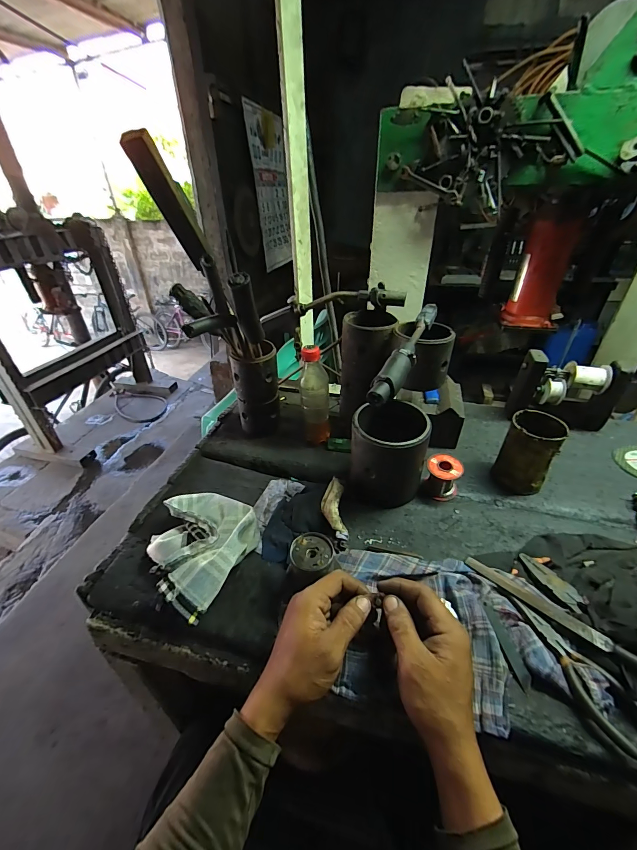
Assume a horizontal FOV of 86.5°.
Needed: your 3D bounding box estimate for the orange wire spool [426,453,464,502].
[{"bbox_3d":[0.195,0.083,0.534,0.053,0.058,0.047,12,38,18],"label":"orange wire spool"}]

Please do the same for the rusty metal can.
[{"bbox_3d":[0.325,0.047,0.529,0.070,0.120,0.065,-1,36,1],"label":"rusty metal can"}]

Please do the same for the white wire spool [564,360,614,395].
[{"bbox_3d":[0.489,-0.086,0.616,0.067,0.047,0.045,5,36,9],"label":"white wire spool"}]

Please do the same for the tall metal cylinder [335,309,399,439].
[{"bbox_3d":[0.082,-0.084,0.600,0.094,0.207,0.083,18,40,25],"label":"tall metal cylinder"}]

